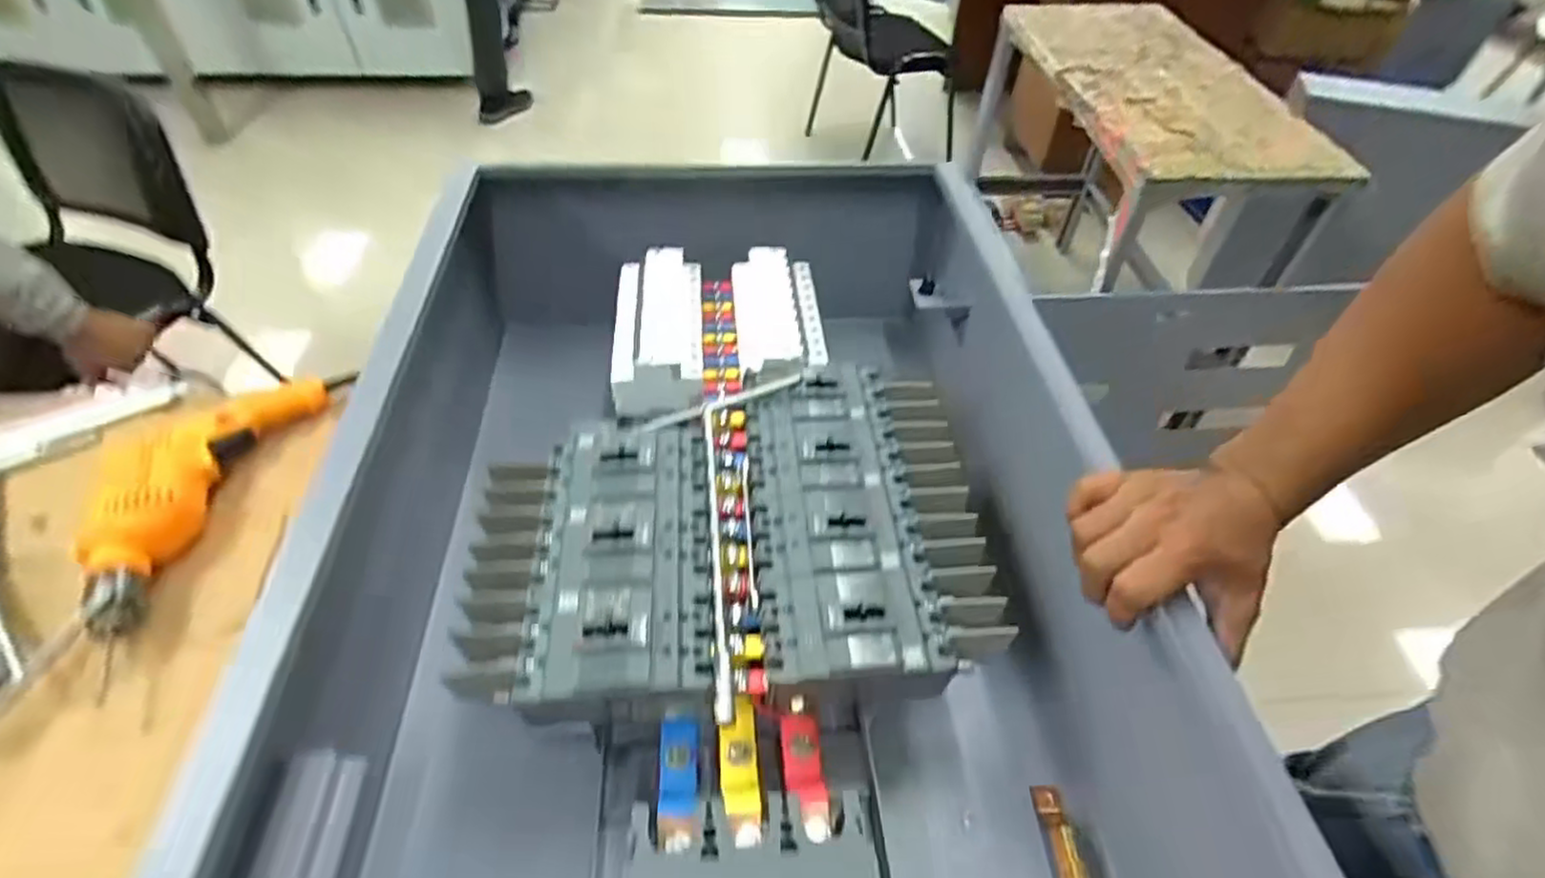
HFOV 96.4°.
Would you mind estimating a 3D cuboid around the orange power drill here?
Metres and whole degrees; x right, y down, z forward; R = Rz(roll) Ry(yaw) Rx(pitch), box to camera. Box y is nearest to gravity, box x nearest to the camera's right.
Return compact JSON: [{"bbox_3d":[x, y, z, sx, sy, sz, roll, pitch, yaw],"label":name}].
[{"bbox_3d":[-0.583,0.045,0.669,0.114,0.085,0.352,6,48,3],"label":"orange power drill"}]

